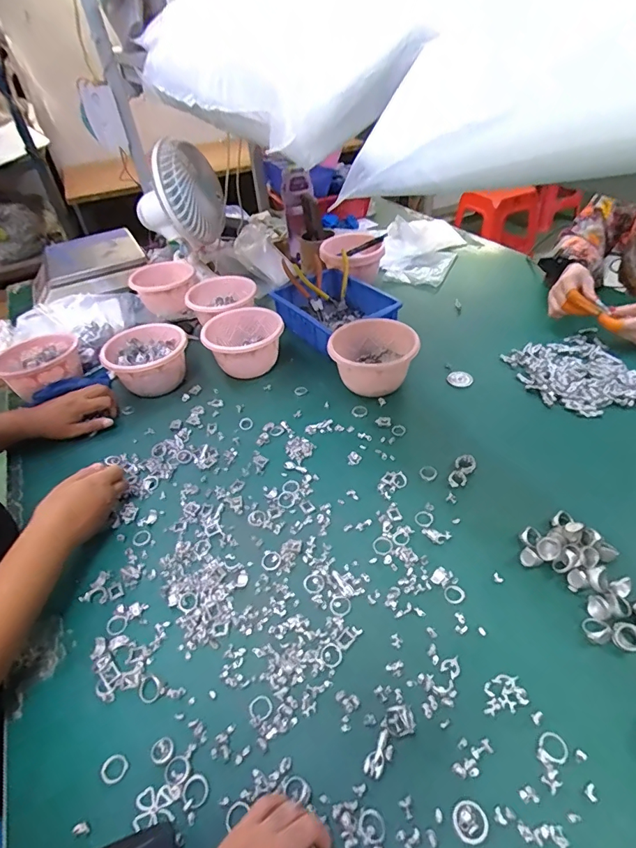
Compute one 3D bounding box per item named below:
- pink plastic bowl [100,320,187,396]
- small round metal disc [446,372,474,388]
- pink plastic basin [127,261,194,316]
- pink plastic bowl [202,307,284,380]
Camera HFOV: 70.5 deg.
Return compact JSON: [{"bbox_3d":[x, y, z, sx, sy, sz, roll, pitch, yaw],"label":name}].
[{"bbox_3d":[-0.311,-0.112,0.839,0.146,0.089,0.134,-4,43,3],"label":"pink plastic bowl"},{"bbox_3d":[0.253,-0.079,0.800,0.044,0.008,0.037,7,44,15],"label":"small round metal disc"},{"bbox_3d":[-0.353,-0.309,1.045,0.143,0.081,0.140,-14,43,-7],"label":"pink plastic basin"},{"bbox_3d":[-0.137,-0.151,0.863,0.146,0.089,0.132,-7,42,0],"label":"pink plastic bowl"}]

